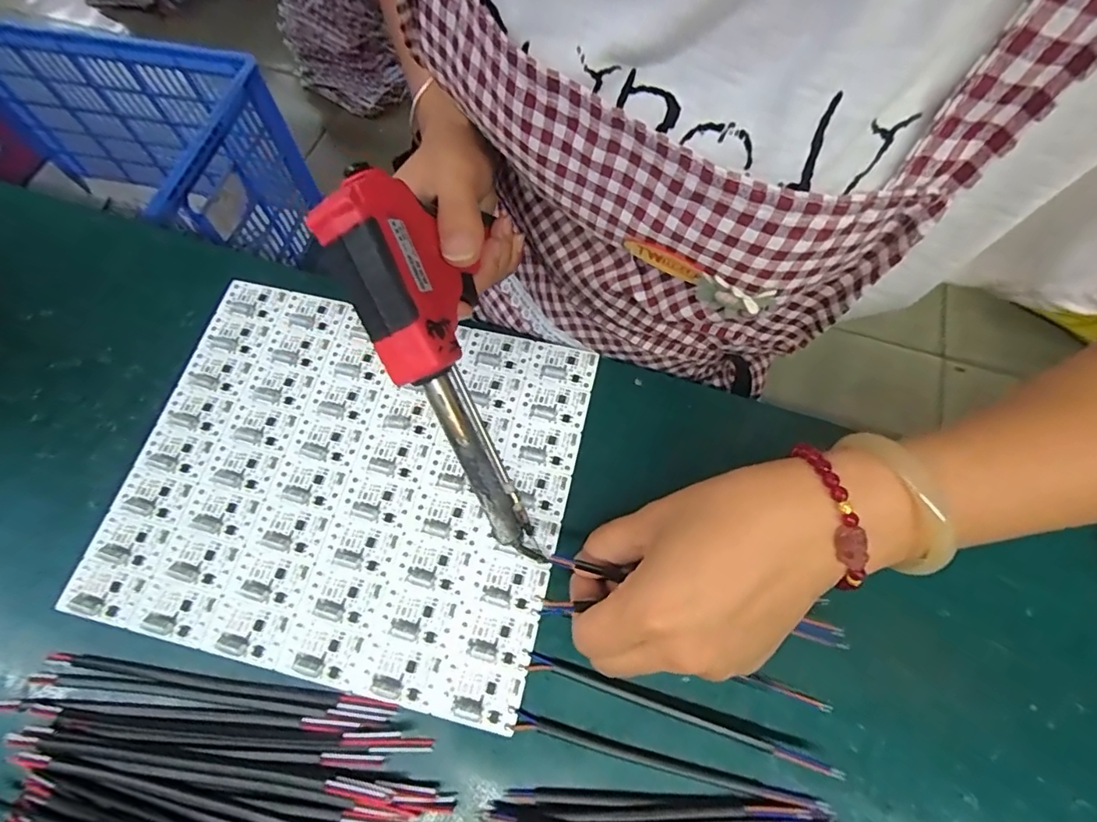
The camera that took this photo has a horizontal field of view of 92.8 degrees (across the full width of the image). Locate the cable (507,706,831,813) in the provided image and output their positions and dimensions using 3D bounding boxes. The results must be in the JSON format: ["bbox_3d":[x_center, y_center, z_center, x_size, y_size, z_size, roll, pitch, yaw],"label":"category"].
[{"bbox_3d":[0.052,0.162,0.241,0.142,0.007,0.009,14,68,6],"label":"cable"}]

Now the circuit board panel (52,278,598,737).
[{"bbox_3d":[-0.111,0.034,0.290,0.236,0.004,0.201,13,68,5],"label":"circuit board panel"}]

